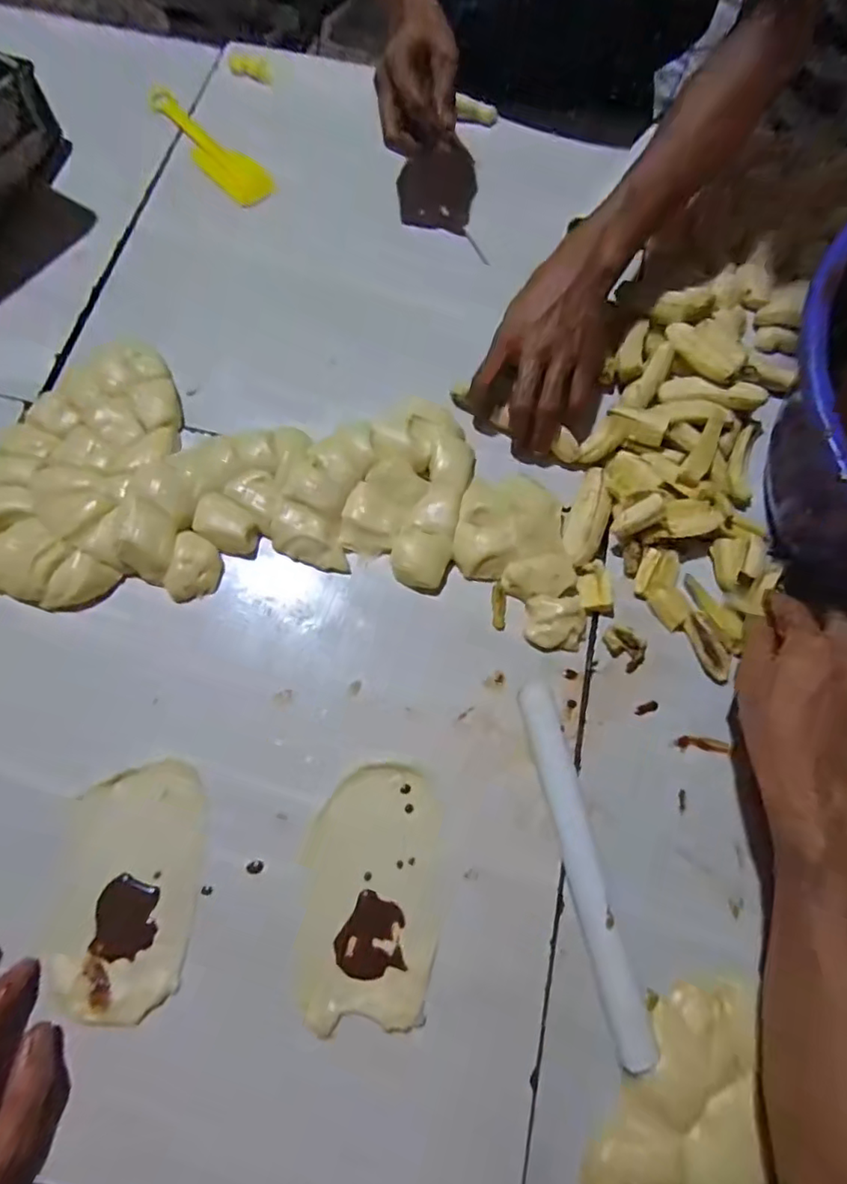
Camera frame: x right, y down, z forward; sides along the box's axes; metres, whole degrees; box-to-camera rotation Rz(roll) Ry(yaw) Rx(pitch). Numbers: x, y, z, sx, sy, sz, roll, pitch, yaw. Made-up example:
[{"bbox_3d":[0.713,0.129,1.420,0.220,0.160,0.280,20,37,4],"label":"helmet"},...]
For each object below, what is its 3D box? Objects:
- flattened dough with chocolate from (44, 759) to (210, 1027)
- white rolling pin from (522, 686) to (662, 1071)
[{"bbox_3d":[-0.192,0.190,0.379,0.088,0.008,0.146,3,70,-6],"label":"flattened dough with chocolate"},{"bbox_3d":[0.104,0.176,0.384,0.029,0.019,0.229,-10,73,-5],"label":"white rolling pin"}]

